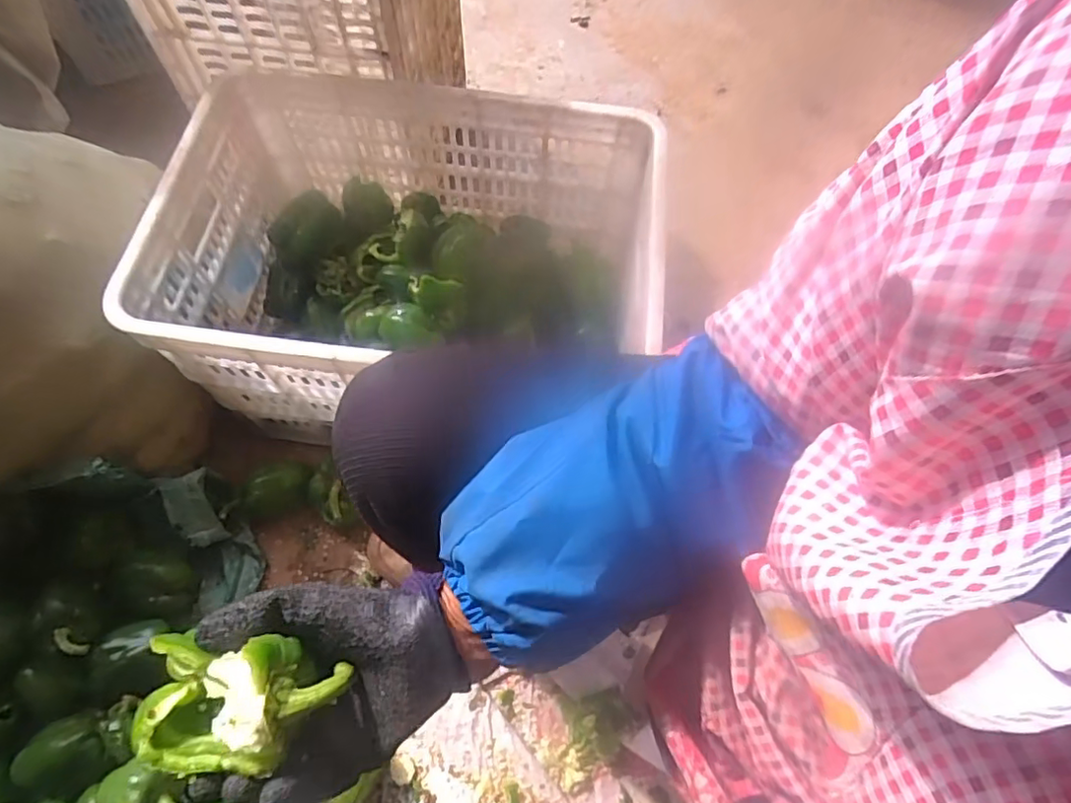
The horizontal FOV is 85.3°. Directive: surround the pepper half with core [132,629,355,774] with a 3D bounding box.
[{"bbox_3d":[-0.152,0.152,0.290,0.097,0.039,0.059,7,66,1],"label":"pepper half with core"}]

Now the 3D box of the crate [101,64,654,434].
[{"bbox_3d":[-0.129,-0.150,0.675,0.512,0.250,0.349,7,66,2],"label":"crate"}]

